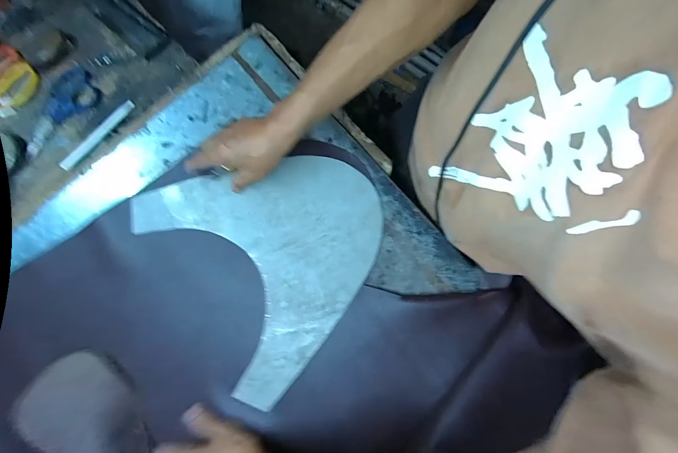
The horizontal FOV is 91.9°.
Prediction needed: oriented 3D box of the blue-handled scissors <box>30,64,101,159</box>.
[{"bbox_3d":[-0.445,-0.186,0.517,0.071,0.014,0.147,43,82,7],"label":"blue-handled scissors"}]

